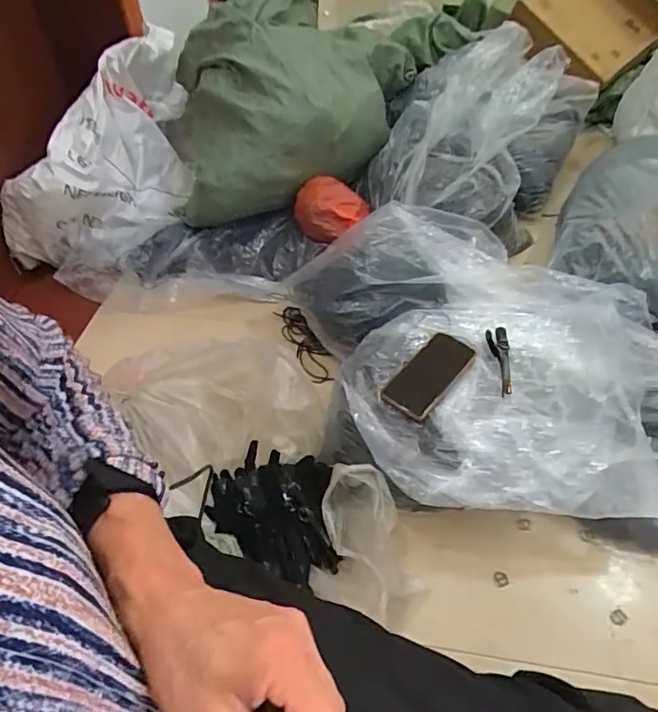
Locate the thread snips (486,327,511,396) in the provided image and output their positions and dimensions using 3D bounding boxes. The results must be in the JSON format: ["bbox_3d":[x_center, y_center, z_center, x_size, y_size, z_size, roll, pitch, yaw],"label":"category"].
[{"bbox_3d":[0.278,0.007,0.800,0.035,0.011,0.145,2,49,7],"label":"thread snips"}]

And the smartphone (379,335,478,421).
[{"bbox_3d":[0.157,0.031,0.779,0.077,0.014,0.163,37,63,19],"label":"smartphone"}]

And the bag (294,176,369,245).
[{"bbox_3d":[0.004,-0.322,1.115,0.161,0.118,0.105,-7,49,0],"label":"bag"}]

